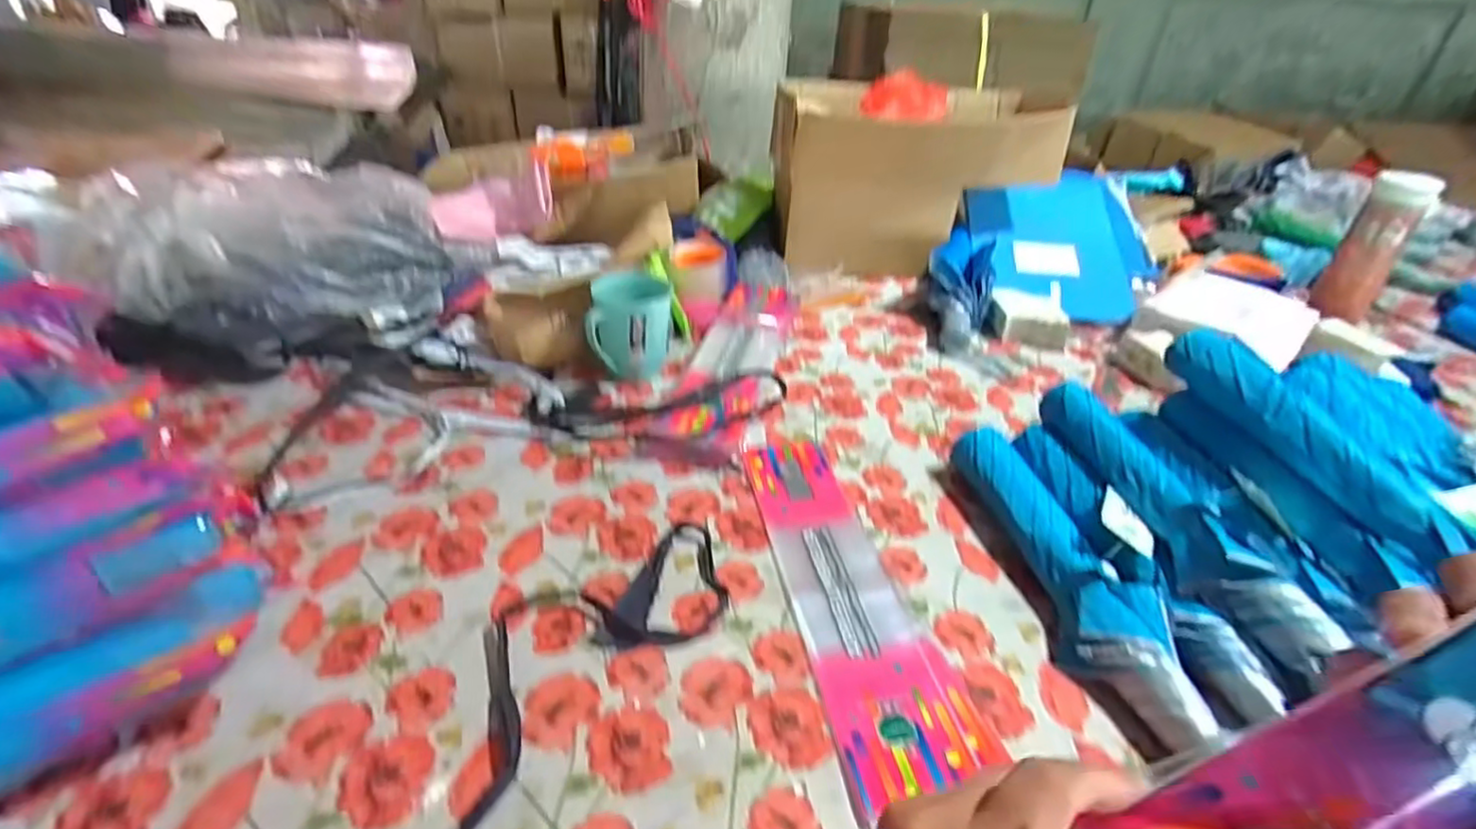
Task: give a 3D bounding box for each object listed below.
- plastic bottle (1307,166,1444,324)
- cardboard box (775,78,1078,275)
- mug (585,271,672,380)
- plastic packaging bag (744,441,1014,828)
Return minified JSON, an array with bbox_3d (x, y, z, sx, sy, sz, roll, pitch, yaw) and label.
[{"bbox_3d":[0.865,-0.229,0.900,0.092,0.179,0.073,-27,44,-37],"label":"plastic bottle"},{"bbox_3d":[0.246,-0.353,0.985,0.397,0.237,0.161,-1,34,-7],"label":"cardboard box"},{"bbox_3d":[-0.114,-0.093,0.704,0.085,0.092,0.073,-1,34,-7],"label":"mug"},{"bbox_3d":[0.080,0.123,0.504,0.095,0.005,0.324,-4,35,-12],"label":"plastic packaging bag"}]

